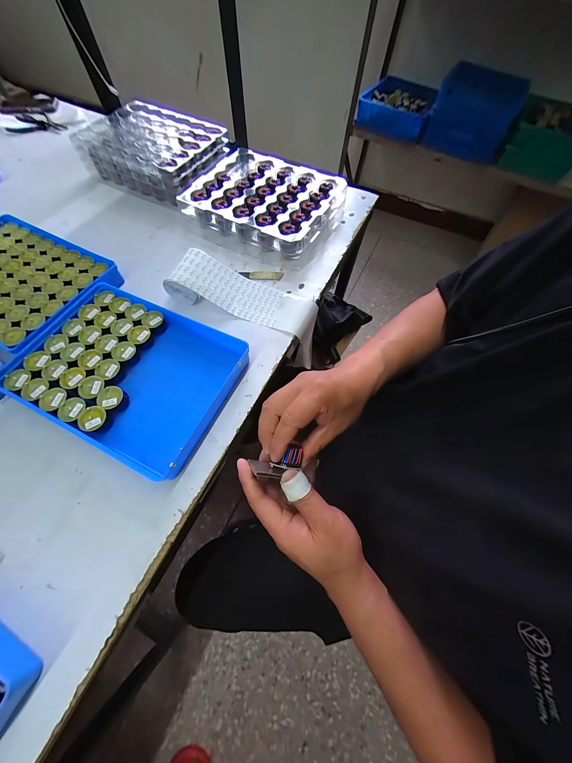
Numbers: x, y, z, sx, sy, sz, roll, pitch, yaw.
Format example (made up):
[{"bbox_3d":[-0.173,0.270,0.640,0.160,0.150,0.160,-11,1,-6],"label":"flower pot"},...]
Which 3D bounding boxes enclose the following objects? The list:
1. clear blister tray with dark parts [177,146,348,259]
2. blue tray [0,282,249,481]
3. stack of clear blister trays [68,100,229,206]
[{"bbox_3d":[-0.060,-0.417,0.562,0.342,0.062,0.251,28,67,11],"label":"clear blister tray with dark parts"},{"bbox_3d":[-0.248,-0.021,0.388,0.315,0.038,0.229,25,68,8],"label":"blue tray"},{"bbox_3d":[-0.333,-0.591,0.632,0.298,0.077,0.240,27,67,11],"label":"stack of clear blister trays"}]

